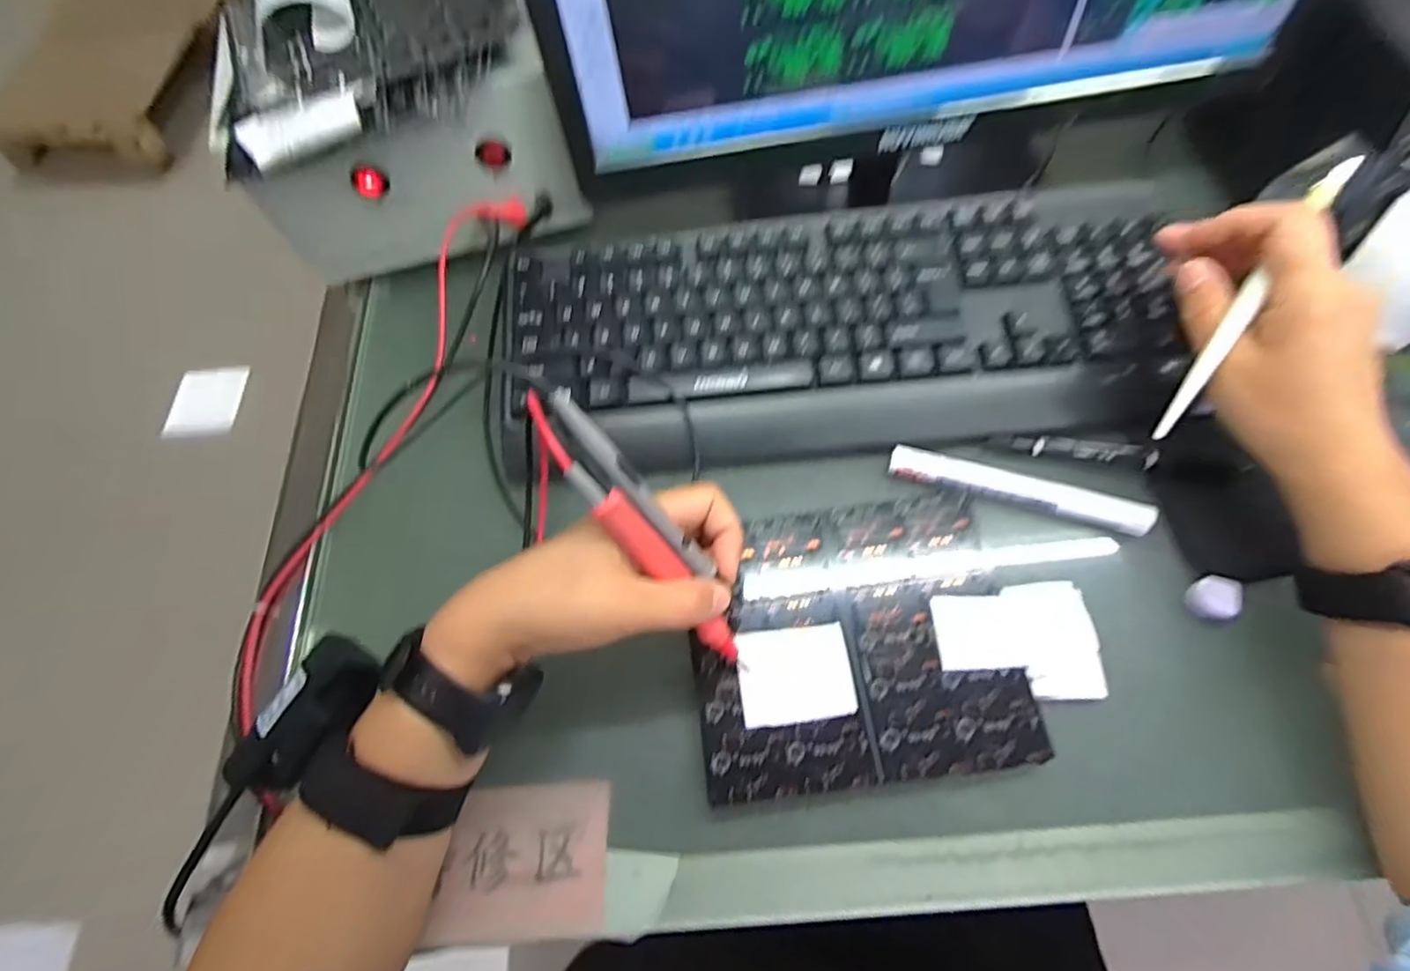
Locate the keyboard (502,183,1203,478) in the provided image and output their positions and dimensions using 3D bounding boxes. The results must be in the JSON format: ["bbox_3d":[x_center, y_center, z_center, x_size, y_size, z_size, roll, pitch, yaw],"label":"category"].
[{"bbox_3d":[0.078,-0.098,0.385,0.405,0.039,0.156,-4,66,2],"label":"keyboard"}]

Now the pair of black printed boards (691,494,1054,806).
[{"bbox_3d":[0.077,0.080,0.321,0.163,0.004,0.140,-8,66,0],"label":"pair of black printed boards"}]

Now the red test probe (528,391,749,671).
[{"bbox_3d":[-0.024,0.029,0.273,0.015,0.010,0.167,-43,115,-15],"label":"red test probe"}]

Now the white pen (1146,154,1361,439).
[{"bbox_3d":[0.260,-0.088,0.291,0.010,0.007,0.150,34,97,16],"label":"white pen"}]

